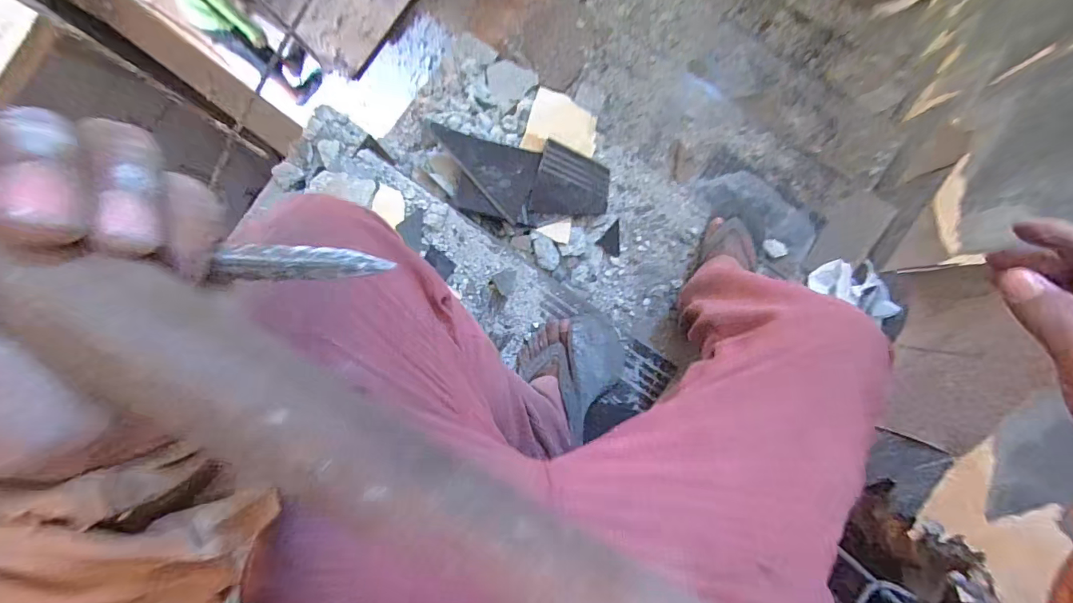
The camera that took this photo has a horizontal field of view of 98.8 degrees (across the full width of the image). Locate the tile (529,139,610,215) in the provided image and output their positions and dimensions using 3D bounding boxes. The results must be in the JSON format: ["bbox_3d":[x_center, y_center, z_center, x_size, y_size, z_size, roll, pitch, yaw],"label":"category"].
[{"bbox_3d":[0.059,-0.206,0.791,0.168,0.014,0.119,0,93,-35],"label":"tile"}]

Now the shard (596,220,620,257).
[{"bbox_3d":[0.143,-0.110,0.840,0.063,0.008,0.046,-45,102,-12],"label":"shard"}]

